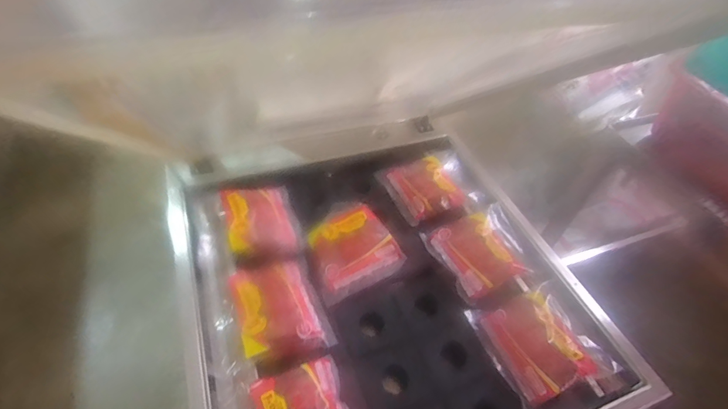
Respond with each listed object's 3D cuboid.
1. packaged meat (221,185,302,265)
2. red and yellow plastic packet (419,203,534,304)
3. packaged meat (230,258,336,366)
[{"bbox_3d":[-0.164,0.020,0.623,0.108,0.034,0.162,-14,51,-17],"label":"packaged meat"},{"bbox_3d":[0.196,0.069,0.629,0.148,0.028,0.136,-16,52,-19],"label":"red and yellow plastic packet"},{"bbox_3d":[-0.115,0.153,0.542,0.114,0.046,0.145,-17,52,-20],"label":"packaged meat"}]

